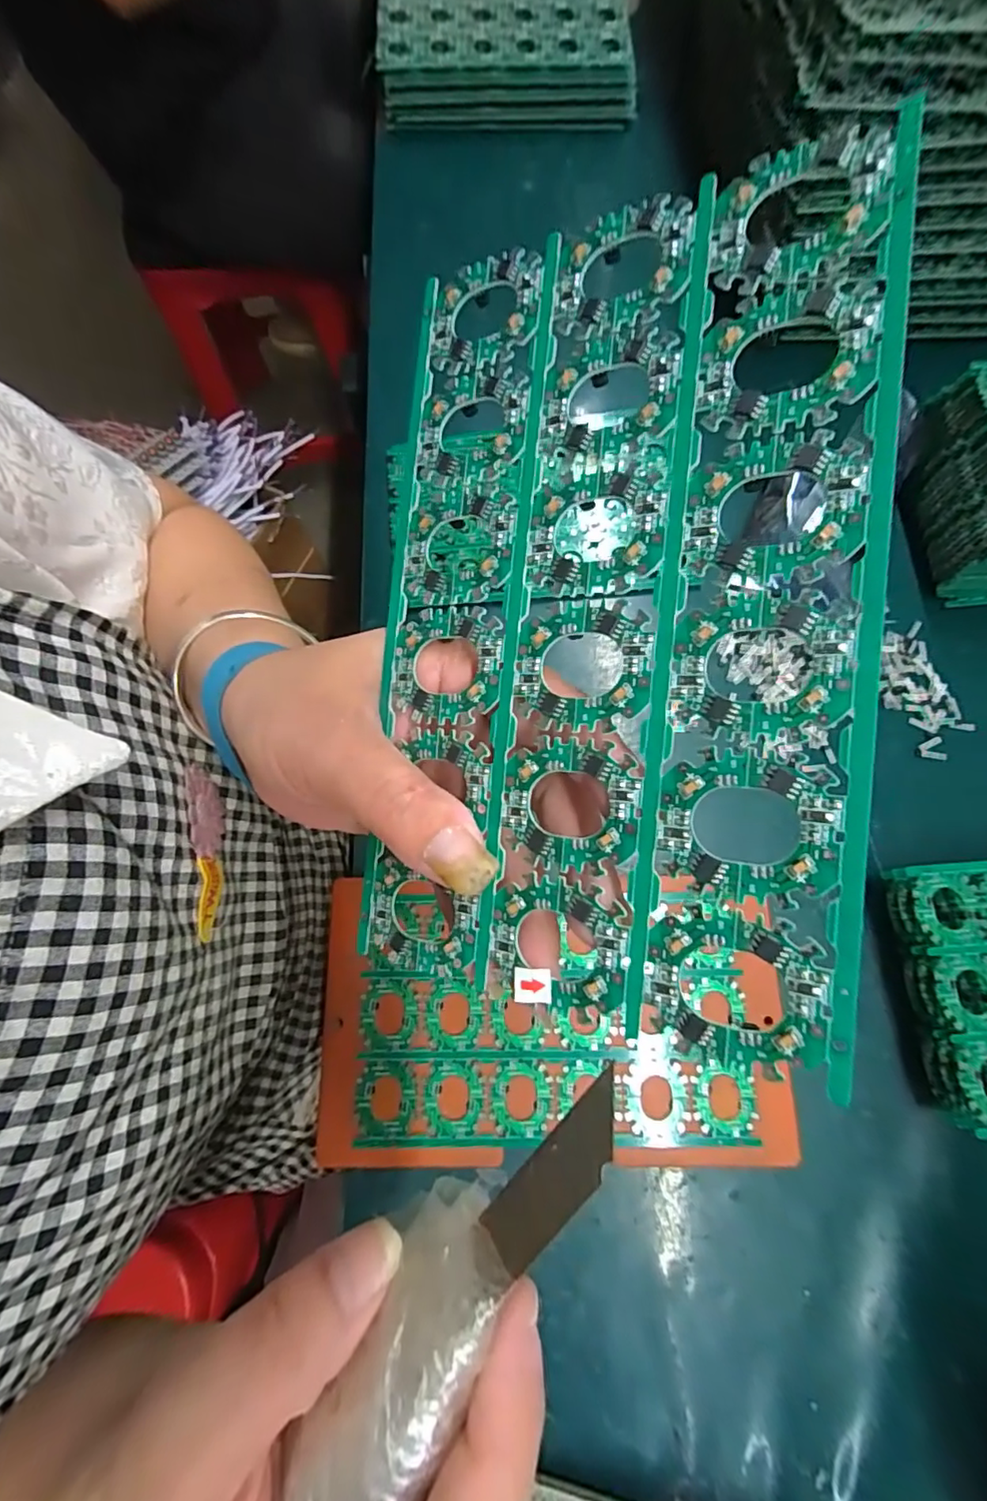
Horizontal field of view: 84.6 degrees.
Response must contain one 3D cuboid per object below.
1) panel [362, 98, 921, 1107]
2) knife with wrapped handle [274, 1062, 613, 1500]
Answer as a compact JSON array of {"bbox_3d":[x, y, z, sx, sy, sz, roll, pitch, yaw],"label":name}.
[{"bbox_3d":[0.024,-0.032,0.132,0.116,0.004,0.202,4,88,27],"label":"panel"},{"bbox_3d":[-0.009,0.114,0.114,0.024,0.021,0.103,39,80,8],"label":"knife with wrapped handle"}]

